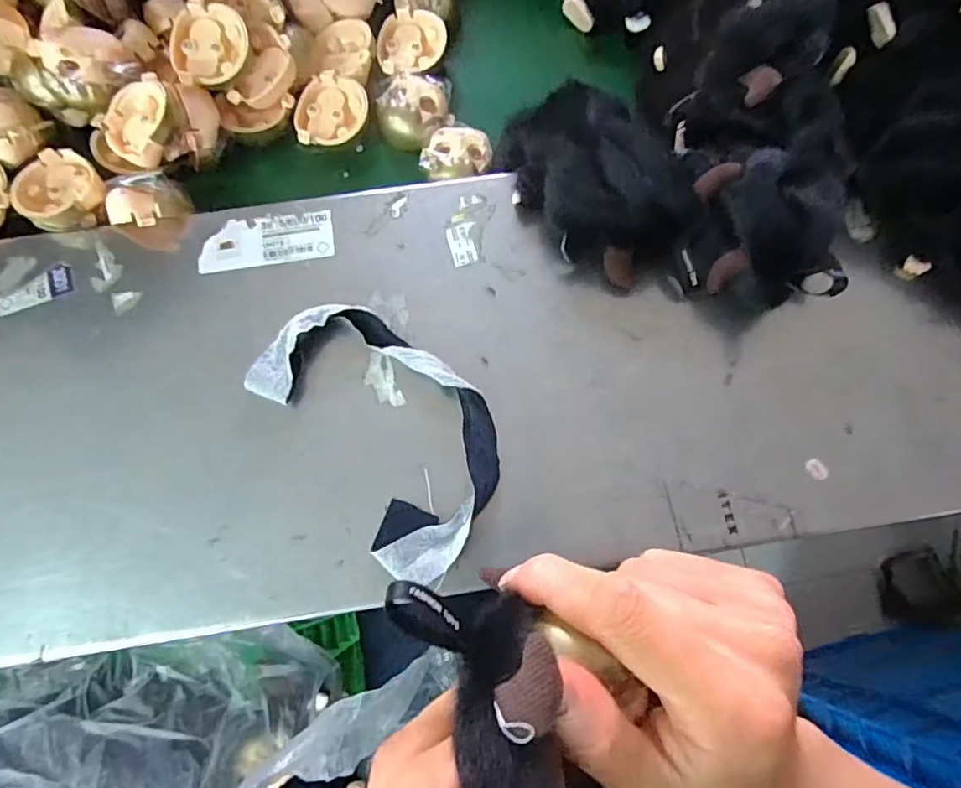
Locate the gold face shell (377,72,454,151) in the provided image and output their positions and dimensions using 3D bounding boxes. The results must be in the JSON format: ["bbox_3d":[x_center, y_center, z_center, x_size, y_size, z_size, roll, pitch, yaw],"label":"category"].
[{"bbox_3d":[-0.043,-0.190,0.400,0.049,0.021,0.047,-3,74,-2],"label":"gold face shell"}]

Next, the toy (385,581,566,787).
[{"bbox_3d":[0.004,0.090,0.174,0.040,0.034,0.079,-20,76,-7],"label":"toy"}]

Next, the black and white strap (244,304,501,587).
[{"bbox_3d":[-0.048,0.016,0.320,0.090,0.017,0.154,-37,78,-11],"label":"black and white strap"}]

